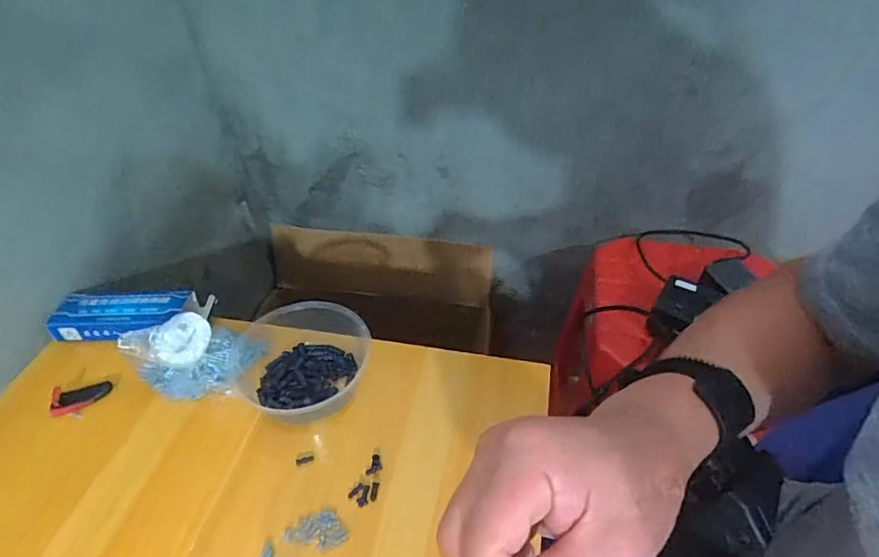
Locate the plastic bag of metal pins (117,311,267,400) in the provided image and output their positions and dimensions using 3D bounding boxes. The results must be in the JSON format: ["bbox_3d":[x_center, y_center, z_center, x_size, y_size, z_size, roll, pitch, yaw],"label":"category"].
[{"bbox_3d":[-0.265,0.076,0.548,0.123,0.075,0.071,3,42,4],"label":"plastic bag of metal pins"}]

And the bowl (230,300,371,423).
[{"bbox_3d":[-0.149,0.089,0.549,0.143,0.054,0.135,1,42,2],"label":"bowl"}]

